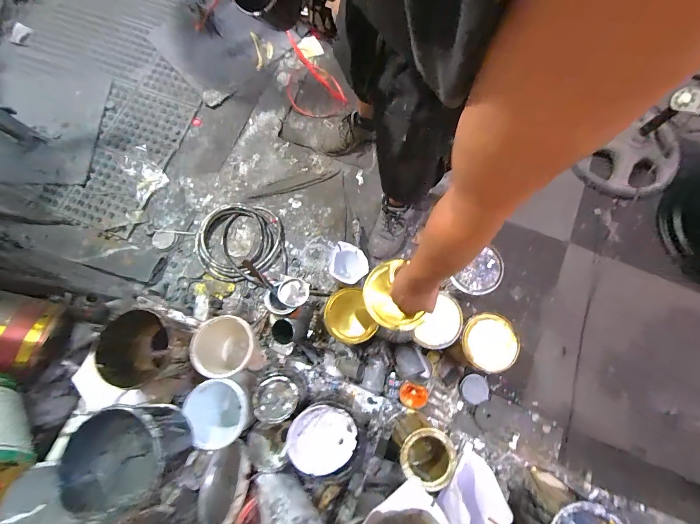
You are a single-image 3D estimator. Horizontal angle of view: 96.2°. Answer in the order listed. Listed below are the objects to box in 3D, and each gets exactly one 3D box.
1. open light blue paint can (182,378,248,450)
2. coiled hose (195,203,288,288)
[{"bbox_3d":[-0.190,0.225,0.491,0.089,0.097,0.090,0,78,1],"label":"open light blue paint can"},{"bbox_3d":[-0.399,-0.075,1.184,0.342,0.045,0.307,8,78,3],"label":"coiled hose"}]

